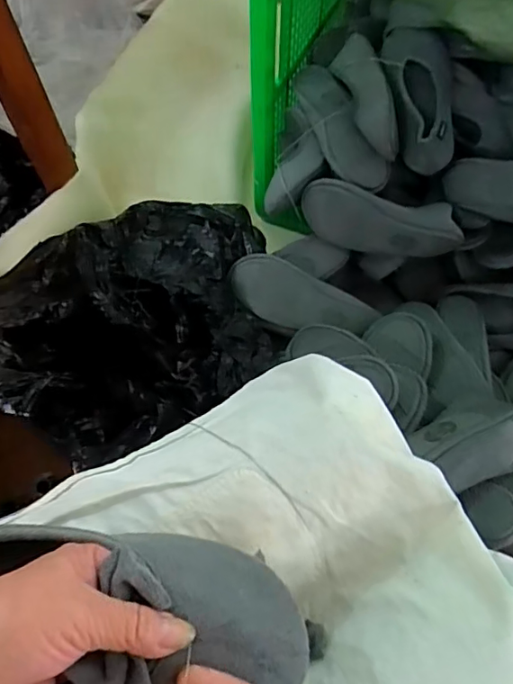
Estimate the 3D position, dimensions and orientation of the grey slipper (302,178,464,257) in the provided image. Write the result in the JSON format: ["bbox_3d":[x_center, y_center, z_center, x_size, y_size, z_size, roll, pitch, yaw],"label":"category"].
[{"bbox_3d":[0.184,-0.177,0.812,0.234,0.091,0.062,9,62,5],"label":"grey slipper"}]

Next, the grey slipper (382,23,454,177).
[{"bbox_3d":[0.243,-0.365,0.810,0.106,0.069,0.233,2,62,2],"label":"grey slipper"}]

